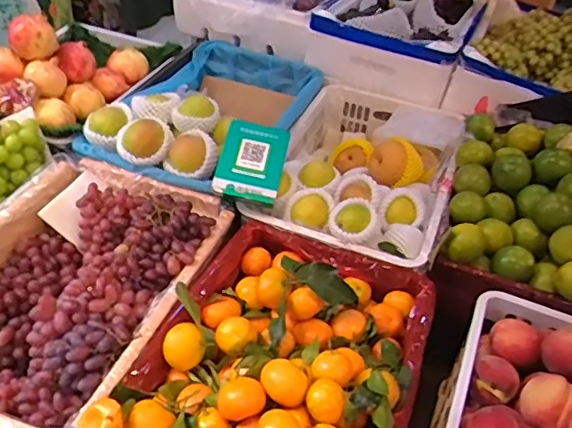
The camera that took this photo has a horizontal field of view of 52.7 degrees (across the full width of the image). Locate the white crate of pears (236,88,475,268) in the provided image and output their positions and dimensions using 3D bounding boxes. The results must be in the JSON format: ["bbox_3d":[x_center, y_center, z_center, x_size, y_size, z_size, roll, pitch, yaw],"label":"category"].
[{"bbox_3d":[0.158,-0.093,1.208,0.370,0.143,0.559,11,32,8],"label":"white crate of pears"}]

